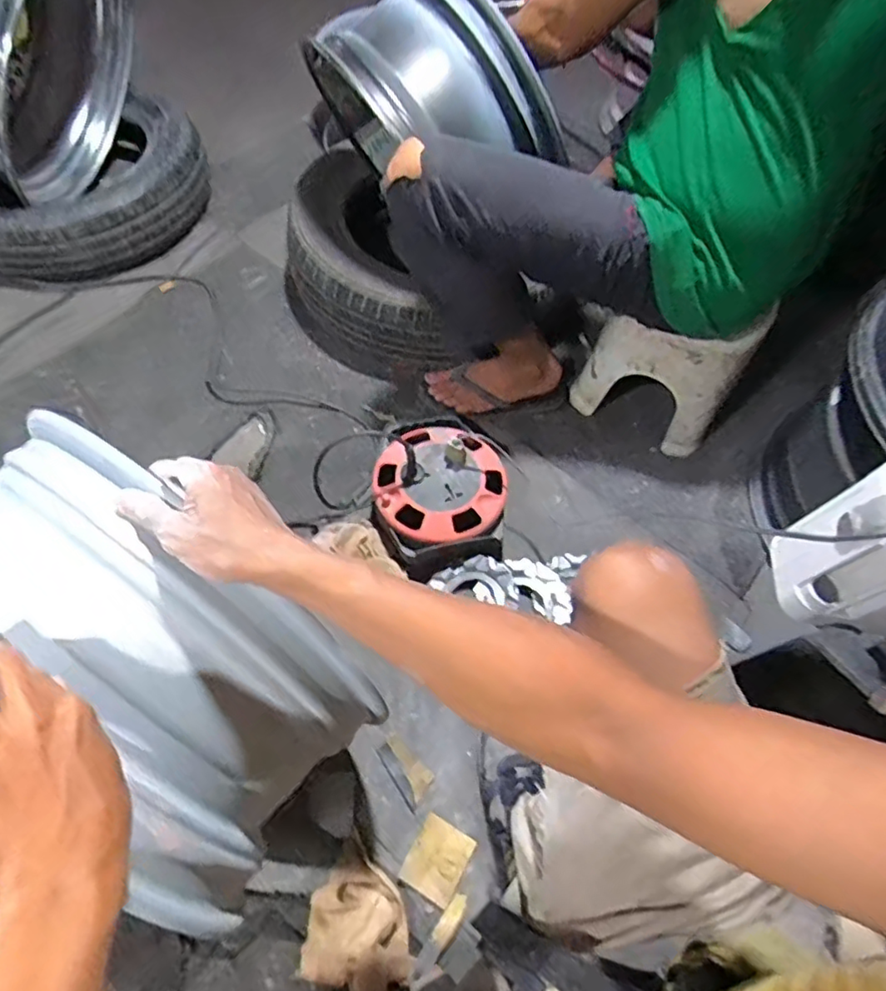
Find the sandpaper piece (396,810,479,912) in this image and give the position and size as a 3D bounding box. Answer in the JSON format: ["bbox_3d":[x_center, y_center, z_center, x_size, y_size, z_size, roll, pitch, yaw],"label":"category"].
[{"bbox_3d":[-0.005,0.445,0.731,0.067,0.004,0.080,30,62,8],"label":"sandpaper piece"}]

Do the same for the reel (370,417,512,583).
[{"bbox_3d":[-0.001,-0.019,0.934,0.210,0.095,0.247,11,60,2],"label":"reel"}]

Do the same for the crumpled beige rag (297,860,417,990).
[{"bbox_3d":[-0.101,0.498,0.671,0.122,0.047,0.130,-25,65,-17],"label":"crumpled beige rag"}]

